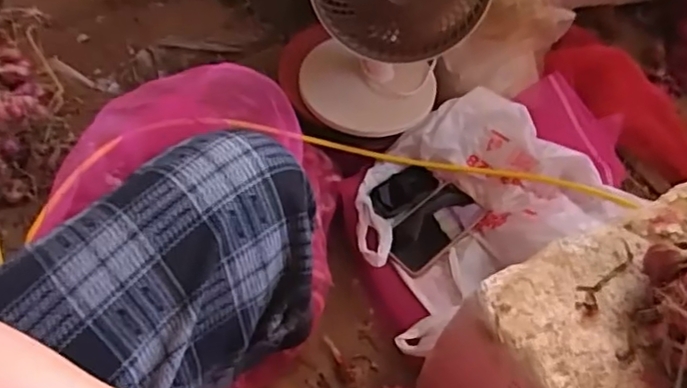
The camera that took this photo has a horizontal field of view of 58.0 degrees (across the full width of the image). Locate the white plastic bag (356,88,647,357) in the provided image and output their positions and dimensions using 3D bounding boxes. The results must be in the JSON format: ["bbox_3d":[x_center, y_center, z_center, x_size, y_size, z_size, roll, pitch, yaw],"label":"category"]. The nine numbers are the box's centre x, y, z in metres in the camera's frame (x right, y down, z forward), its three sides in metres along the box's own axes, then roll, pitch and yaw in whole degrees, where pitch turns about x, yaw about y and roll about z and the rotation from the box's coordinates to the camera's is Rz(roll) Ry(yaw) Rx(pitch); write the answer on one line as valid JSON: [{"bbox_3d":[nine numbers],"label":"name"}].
[{"bbox_3d":[0.174,0.020,0.887,0.377,0.111,0.275,-28,61,-22],"label":"white plastic bag"}]

